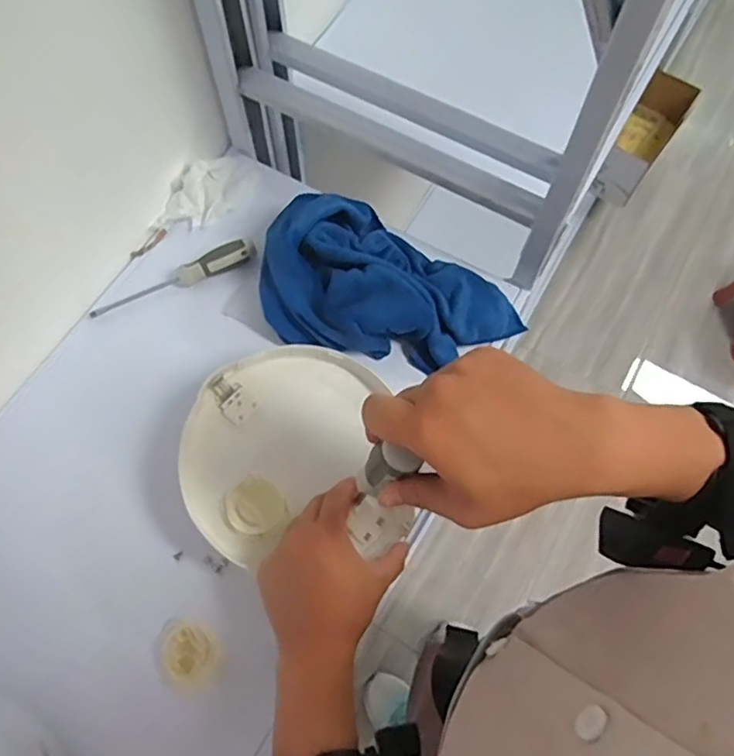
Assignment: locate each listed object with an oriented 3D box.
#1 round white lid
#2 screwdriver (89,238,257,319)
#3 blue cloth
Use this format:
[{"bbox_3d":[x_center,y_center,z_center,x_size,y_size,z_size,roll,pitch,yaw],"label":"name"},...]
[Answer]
[{"bbox_3d":[-0.069,0.070,0.578,0.187,0.046,0.185,-5,66,-5],"label":"round white lid"},{"bbox_3d":[-0.212,-0.108,0.686,0.187,0.027,0.022,-23,68,2],"label":"screwdriver"},{"bbox_3d":[0.026,-0.093,0.647,0.274,0.074,0.175,14,66,3],"label":"blue cloth"}]

